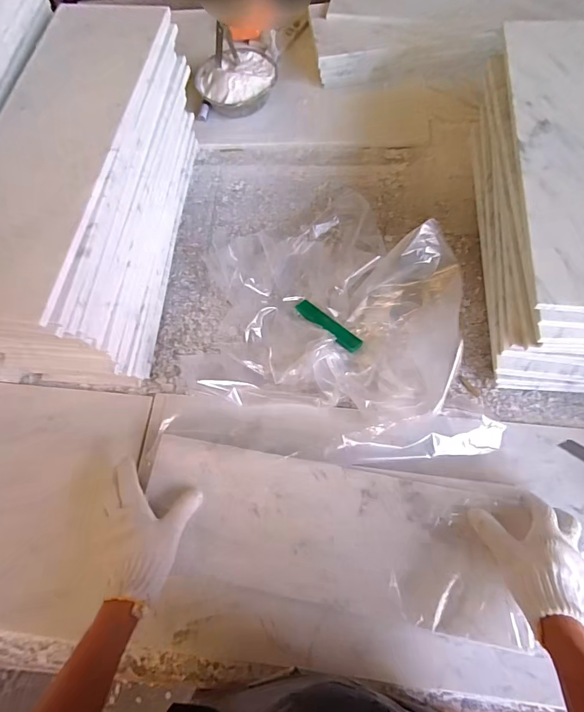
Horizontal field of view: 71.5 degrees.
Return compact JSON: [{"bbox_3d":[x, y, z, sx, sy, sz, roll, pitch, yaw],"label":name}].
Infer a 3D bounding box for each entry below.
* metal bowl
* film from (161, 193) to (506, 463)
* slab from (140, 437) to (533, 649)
[{"bbox_3d":[-0.098,-0.498,0.745,0.143,0.061,0.136,-19,69,-2],"label":"metal bowl"},{"bbox_3d":[0.038,-0.066,0.558,0.376,0.124,0.398,-5,69,5],"label":"film"},{"bbox_3d":[0.039,0.206,0.486,0.437,0.028,0.165,11,67,8],"label":"slab"}]

